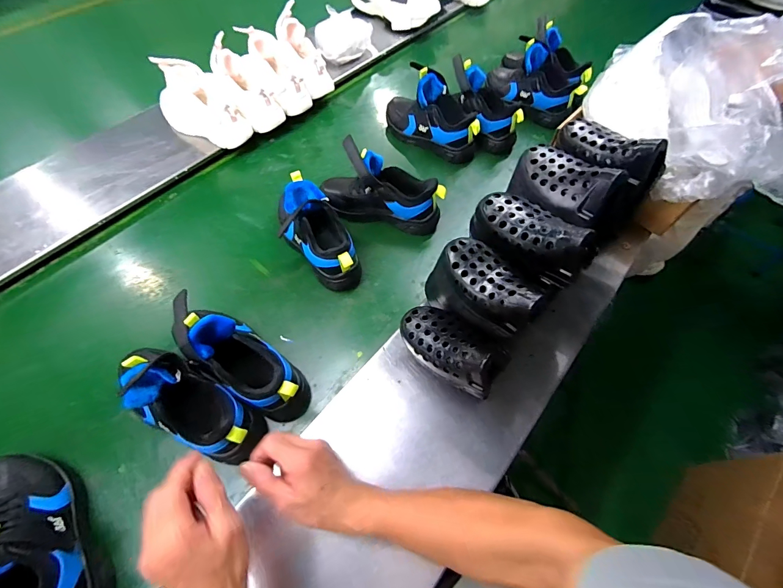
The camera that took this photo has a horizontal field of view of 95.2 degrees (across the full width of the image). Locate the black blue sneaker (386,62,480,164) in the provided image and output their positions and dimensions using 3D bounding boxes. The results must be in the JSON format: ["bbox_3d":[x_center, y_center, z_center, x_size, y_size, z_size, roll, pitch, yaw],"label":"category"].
[{"bbox_3d":[0.087,-0.404,0.795,0.237,0.138,0.085,28,63,15],"label":"black blue sneaker"}]

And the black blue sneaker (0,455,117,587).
[{"bbox_3d":[-0.409,0.279,0.401,0.223,0.121,0.085,38,67,20],"label":"black blue sneaker"}]

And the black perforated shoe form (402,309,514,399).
[{"bbox_3d":[0.072,0.065,0.449,0.063,0.059,0.138,-41,54,-21],"label":"black perforated shoe form"}]

